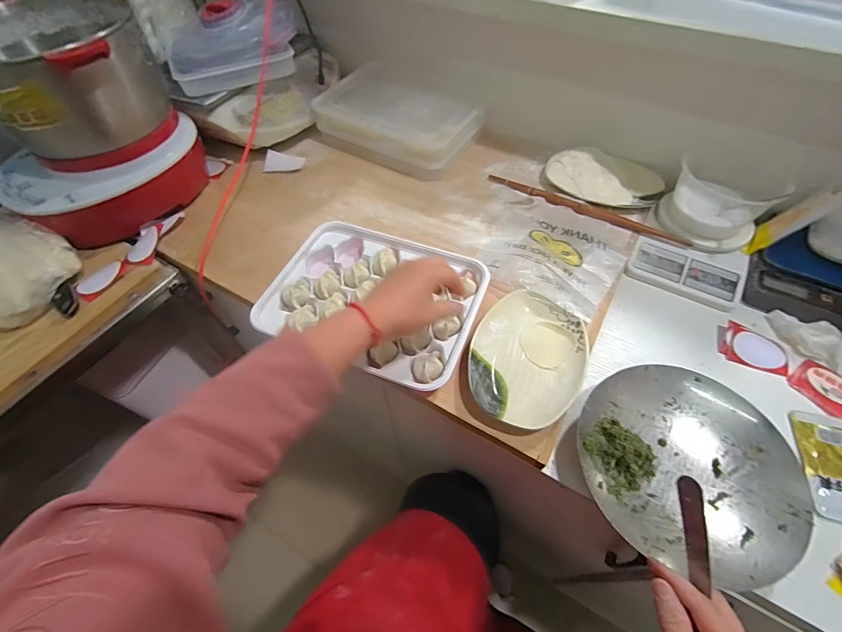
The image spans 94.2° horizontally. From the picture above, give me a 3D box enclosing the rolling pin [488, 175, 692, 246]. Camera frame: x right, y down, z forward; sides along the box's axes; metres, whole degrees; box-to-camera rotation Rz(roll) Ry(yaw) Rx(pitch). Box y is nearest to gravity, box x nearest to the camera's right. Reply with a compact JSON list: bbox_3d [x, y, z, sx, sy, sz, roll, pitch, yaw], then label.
[{"bbox_3d":[0.275,-0.185,0.670,0.343,0.016,0.024,25,60,18],"label":"rolling pin"}]

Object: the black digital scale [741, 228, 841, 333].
[{"bbox_3d":[0.573,-0.058,0.576,0.142,0.033,0.167,30,61,20],"label":"black digital scale"}]

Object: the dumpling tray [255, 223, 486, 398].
[{"bbox_3d":[-0.062,-0.026,0.552,0.283,0.039,0.219,18,58,14],"label":"dumpling tray"}]

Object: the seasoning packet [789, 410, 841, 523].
[{"bbox_3d":[0.476,0.173,0.451,0.066,0.012,0.122,14,57,11],"label":"seasoning packet"}]

